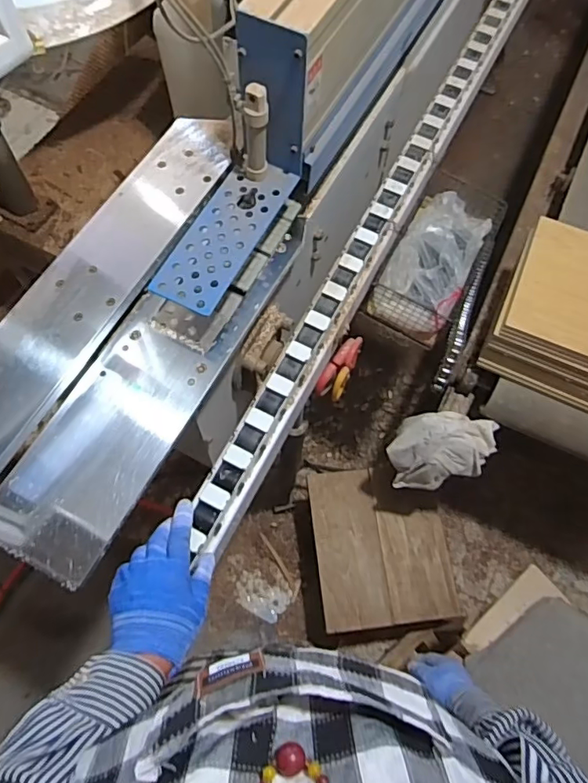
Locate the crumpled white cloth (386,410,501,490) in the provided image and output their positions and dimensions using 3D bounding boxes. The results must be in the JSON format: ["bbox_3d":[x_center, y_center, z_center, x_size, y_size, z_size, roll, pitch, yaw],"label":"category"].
[{"bbox_3d":[0.265,0.113,0.982,0.165,0.152,0.105,12,67,2],"label":"crumpled white cloth"}]

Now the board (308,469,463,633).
[{"bbox_3d":[0.197,0.341,1.197,0.293,0.030,0.331,-5,67,-5],"label":"board"}]

